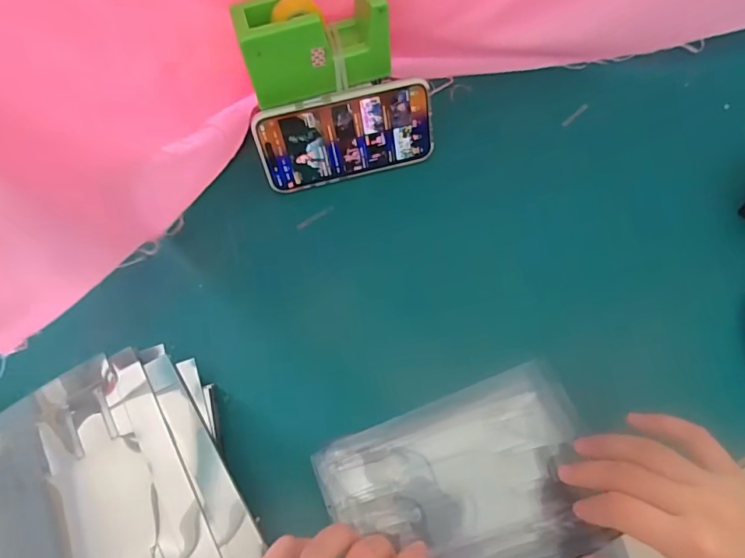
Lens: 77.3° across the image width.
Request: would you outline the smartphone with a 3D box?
[{"bbox_3d":[-0.023,-0.130,0.429,0.159,0.082,0.006,-12,43,-4],"label":"smartphone"}]

